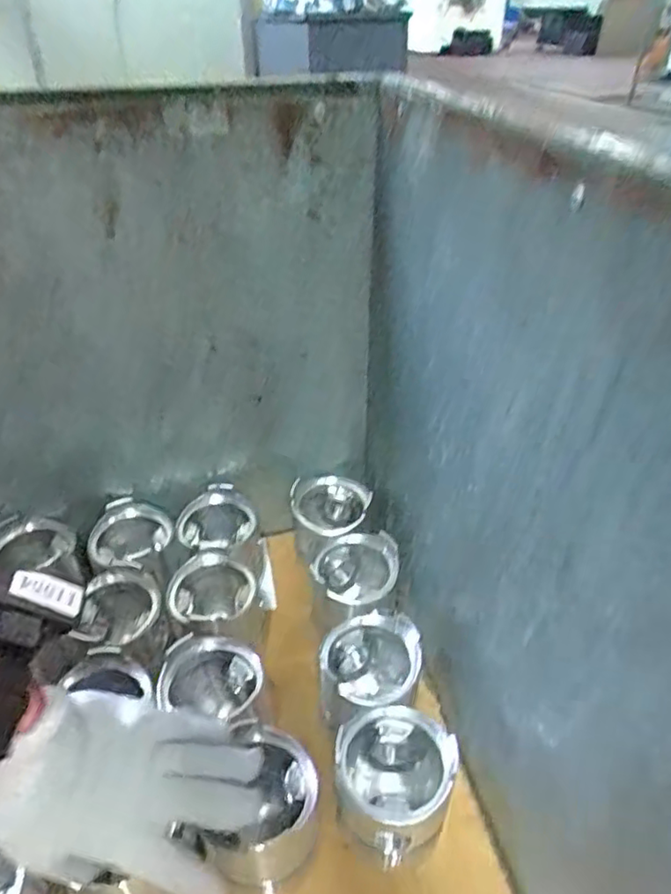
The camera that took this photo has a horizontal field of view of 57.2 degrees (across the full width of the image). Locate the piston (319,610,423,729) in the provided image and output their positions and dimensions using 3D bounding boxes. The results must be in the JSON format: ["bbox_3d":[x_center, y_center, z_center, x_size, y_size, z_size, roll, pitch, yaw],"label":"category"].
[{"bbox_3d":[0.028,0.195,0.520,0.091,0.067,0.080,-14,37,-17],"label":"piston"}]

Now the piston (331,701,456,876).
[{"bbox_3d":[0.043,0.250,0.455,0.080,0.087,0.079,-1,35,1],"label":"piston"}]

